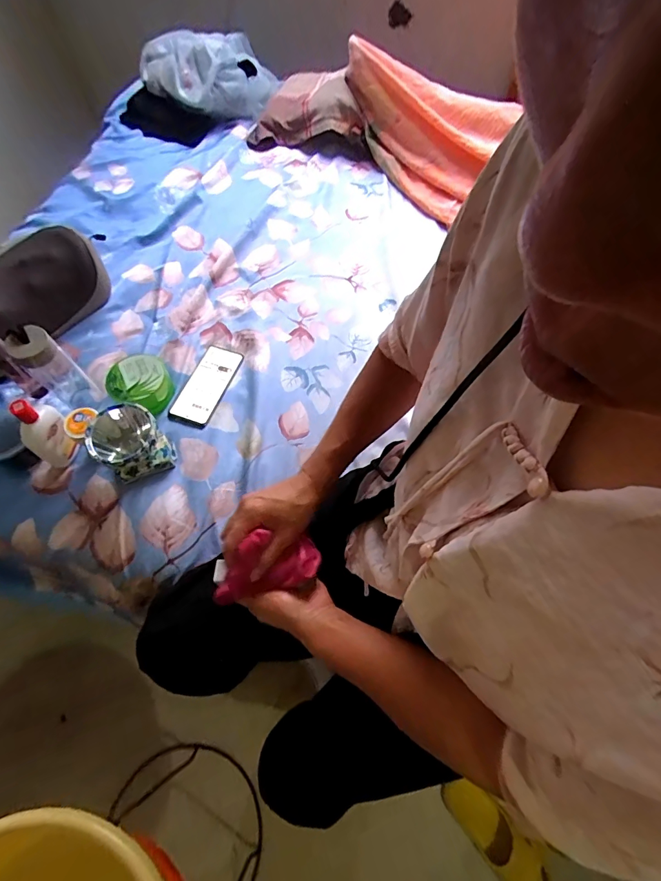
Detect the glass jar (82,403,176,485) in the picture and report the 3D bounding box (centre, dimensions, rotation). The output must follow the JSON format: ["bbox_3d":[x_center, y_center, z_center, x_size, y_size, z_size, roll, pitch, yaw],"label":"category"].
[{"bbox_3d":[-0.304,0.004,0.623,0.099,0.097,0.092,0,62,0],"label":"glass jar"}]

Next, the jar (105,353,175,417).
[{"bbox_3d":[-0.326,-0.100,0.700,0.096,0.051,0.099,23,64,13],"label":"jar"}]

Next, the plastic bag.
[{"bbox_3d":[-0.334,-1.017,1.126,0.341,0.137,0.238,-13,62,-6],"label":"plastic bag"}]

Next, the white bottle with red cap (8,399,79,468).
[{"bbox_3d":[-0.424,-0.014,0.606,0.041,0.130,0.066,33,67,17],"label":"white bottle with red cap"}]

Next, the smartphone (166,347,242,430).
[{"bbox_3d":[-0.222,-0.100,0.738,0.075,0.013,0.166,16,63,9],"label":"smartphone"}]

